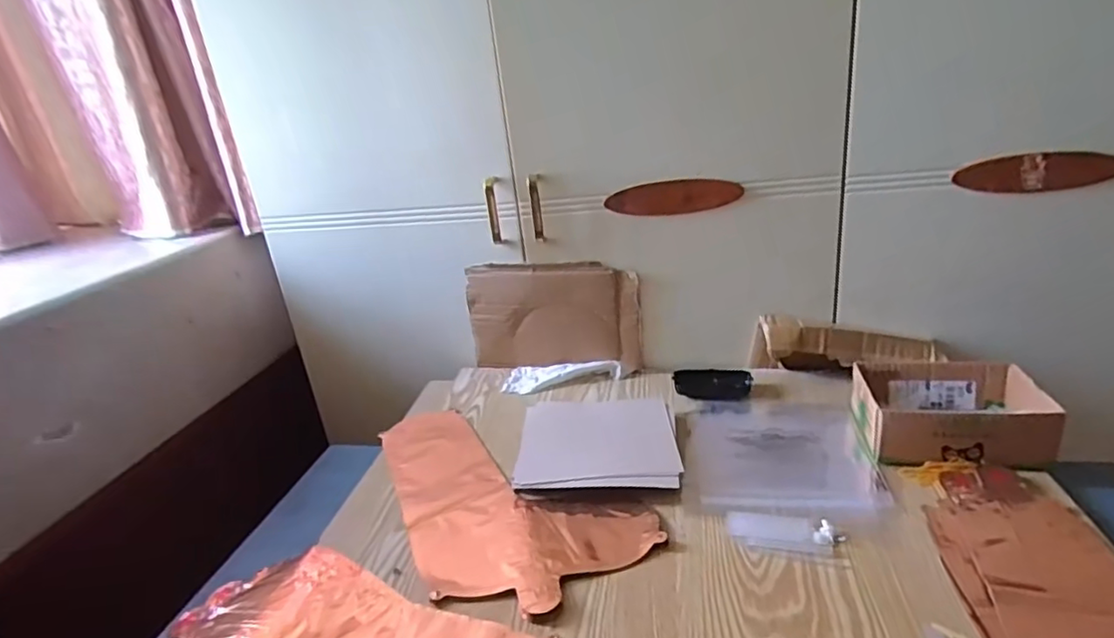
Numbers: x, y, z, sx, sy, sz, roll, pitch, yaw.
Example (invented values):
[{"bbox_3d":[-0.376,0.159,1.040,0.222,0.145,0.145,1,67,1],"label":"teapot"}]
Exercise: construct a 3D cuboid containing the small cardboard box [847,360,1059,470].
[{"bbox_3d":[0.458,0.107,0.712,0.182,0.059,0.134,-2,23,12],"label":"small cardboard box"}]

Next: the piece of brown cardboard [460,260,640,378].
[{"bbox_3d":[-0.006,-0.001,0.953,0.270,0.180,0.024,-2,30,13],"label":"piece of brown cardboard"}]

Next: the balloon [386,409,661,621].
[{"bbox_3d":[-0.090,0.201,0.729,0.219,0.010,0.402,-20,26,-28],"label":"balloon"}]

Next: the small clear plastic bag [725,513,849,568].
[{"bbox_3d":[0.230,0.213,0.607,0.110,0.009,0.055,2,24,21],"label":"small clear plastic bag"}]

